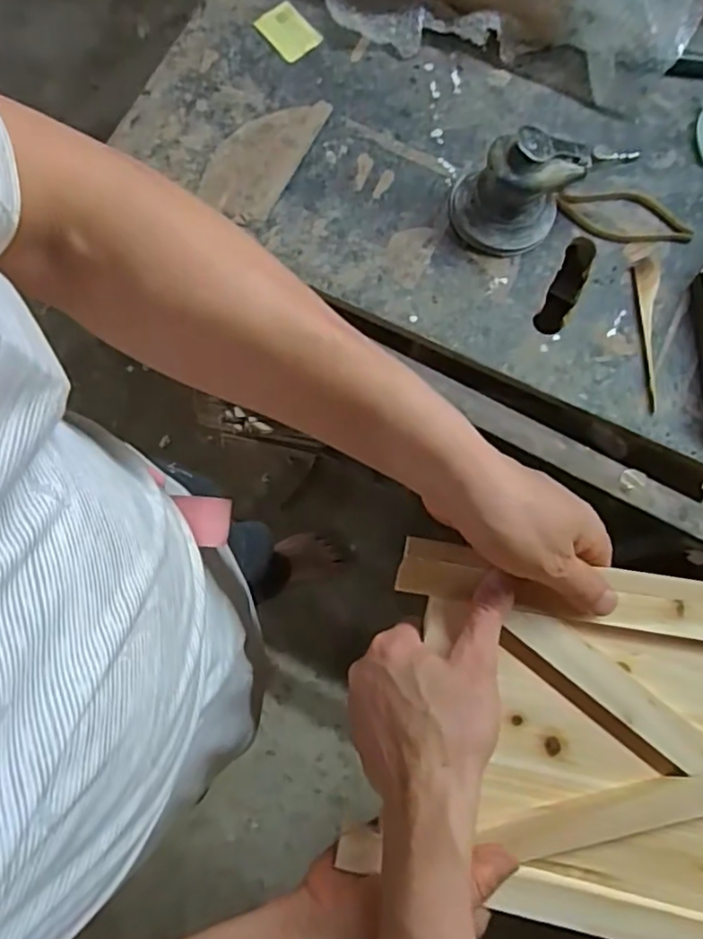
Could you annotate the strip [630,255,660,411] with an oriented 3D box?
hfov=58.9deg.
[{"bbox_3d":[0.328,-0.147,0.675,0.026,0.008,0.171,0,77,0],"label":"strip"}]

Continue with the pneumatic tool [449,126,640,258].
[{"bbox_3d":[0.199,-0.296,0.661,0.174,0.108,0.105,12,78,3],"label":"pneumatic tool"}]

